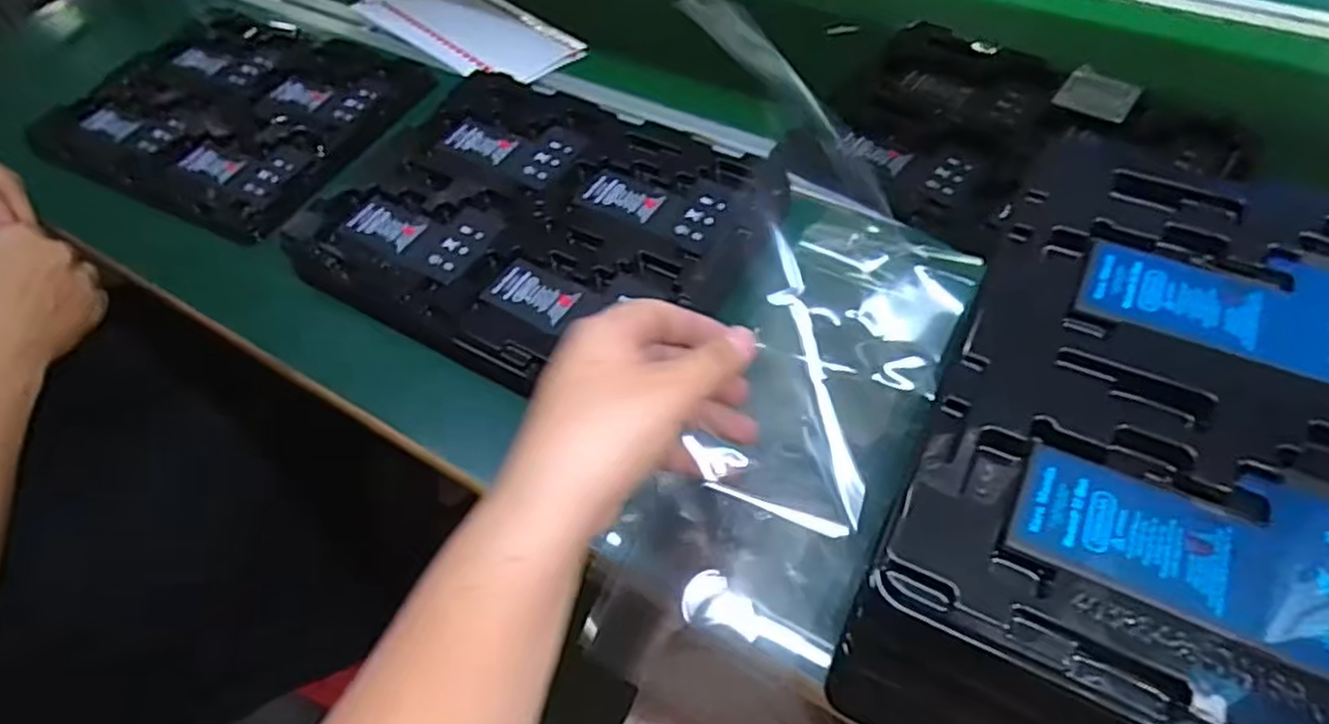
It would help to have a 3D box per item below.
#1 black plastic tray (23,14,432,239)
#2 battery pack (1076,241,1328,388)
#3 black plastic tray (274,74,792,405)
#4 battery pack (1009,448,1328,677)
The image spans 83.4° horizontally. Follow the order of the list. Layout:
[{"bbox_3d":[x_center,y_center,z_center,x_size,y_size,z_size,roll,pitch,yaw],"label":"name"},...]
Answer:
[{"bbox_3d":[-0.356,-0.213,0.623,0.296,0.021,0.218,22,59,20],"label":"black plastic tray"},{"bbox_3d":[0.206,-0.023,0.261,0.102,0.004,0.060,23,59,21],"label":"battery pack"},{"bbox_3d":[-0.081,-0.094,0.502,0.286,0.027,0.219,24,60,21],"label":"black plastic tray"},{"bbox_3d":[0.158,0.050,0.213,0.101,0.004,0.054,20,58,19],"label":"battery pack"}]

